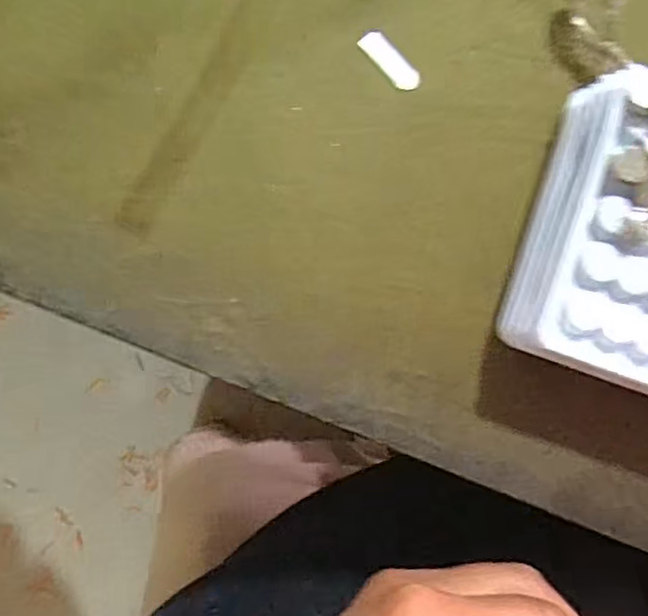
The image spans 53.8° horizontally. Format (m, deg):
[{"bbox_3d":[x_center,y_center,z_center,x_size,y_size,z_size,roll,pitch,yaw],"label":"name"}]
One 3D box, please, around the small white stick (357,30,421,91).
[{"bbox_3d":[0.023,-0.086,0.221,0.010,0.004,0.025,-43,94,-8],"label":"small white stick"}]

